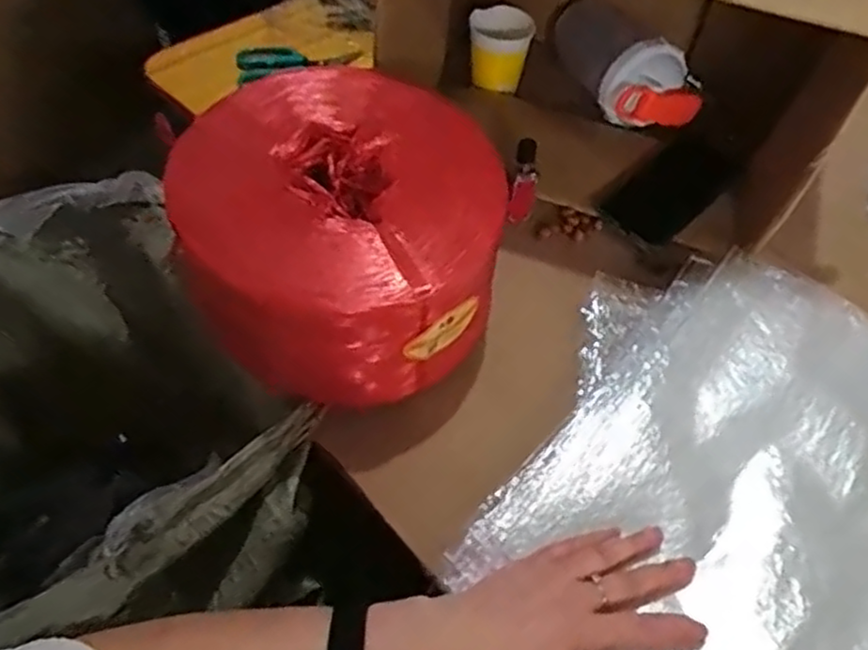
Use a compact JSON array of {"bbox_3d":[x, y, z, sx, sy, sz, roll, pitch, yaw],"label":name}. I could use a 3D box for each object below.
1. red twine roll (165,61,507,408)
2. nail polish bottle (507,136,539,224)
[{"bbox_3d":[-0.076,-0.075,0.604,0.228,0.143,0.267,-31,59,-25],"label":"red twine roll"},{"bbox_3d":[0.086,-0.135,0.675,0.023,0.076,0.025,7,13,3],"label":"nail polish bottle"}]

